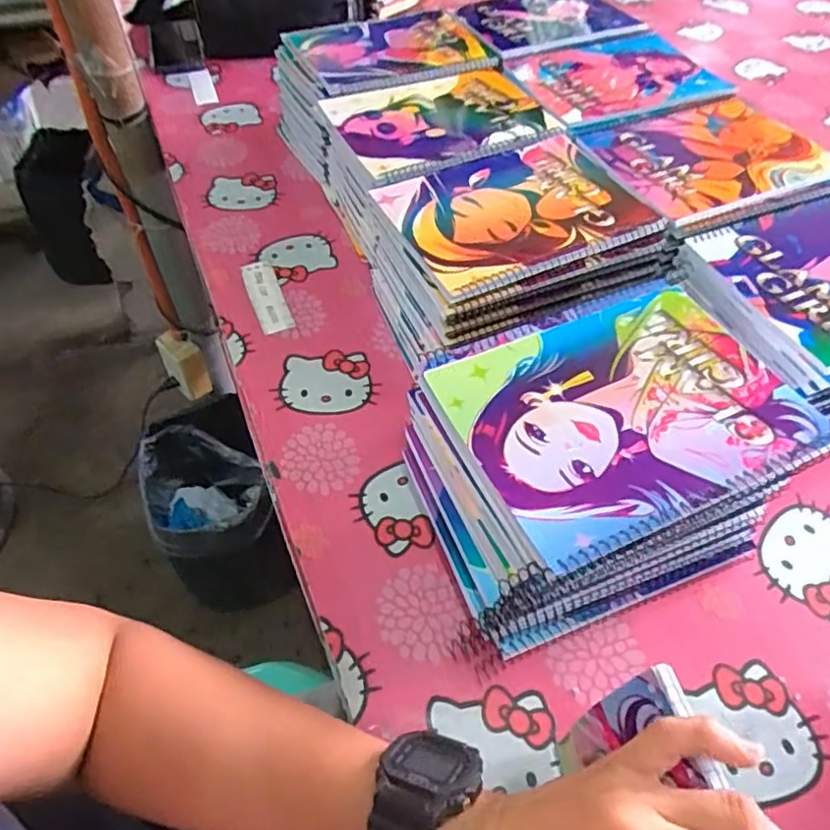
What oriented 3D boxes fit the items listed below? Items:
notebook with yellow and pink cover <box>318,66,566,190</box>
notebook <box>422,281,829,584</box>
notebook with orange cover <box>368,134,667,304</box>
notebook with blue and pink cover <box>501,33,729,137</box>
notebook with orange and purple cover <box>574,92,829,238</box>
[{"bbox_3d":[0.028,-0.290,0.609,0.200,0.009,0.166,-16,53,-13],"label":"notebook with yellow and pink cover"},{"bbox_3d":[0.128,-0.004,0.374,0.198,0.008,0.148,-19,54,-15],"label":"notebook"},{"bbox_3d":[0.079,-0.174,0.524,0.195,0.015,0.159,-20,54,-16],"label":"notebook with orange cover"},{"bbox_3d":[0.214,-0.361,0.671,0.204,0.014,0.187,-14,53,-11],"label":"notebook with blue and pink cover"},{"bbox_3d":[0.275,-0.236,0.572,0.202,0.008,0.174,-19,54,-14],"label":"notebook with orange and purple cover"}]

